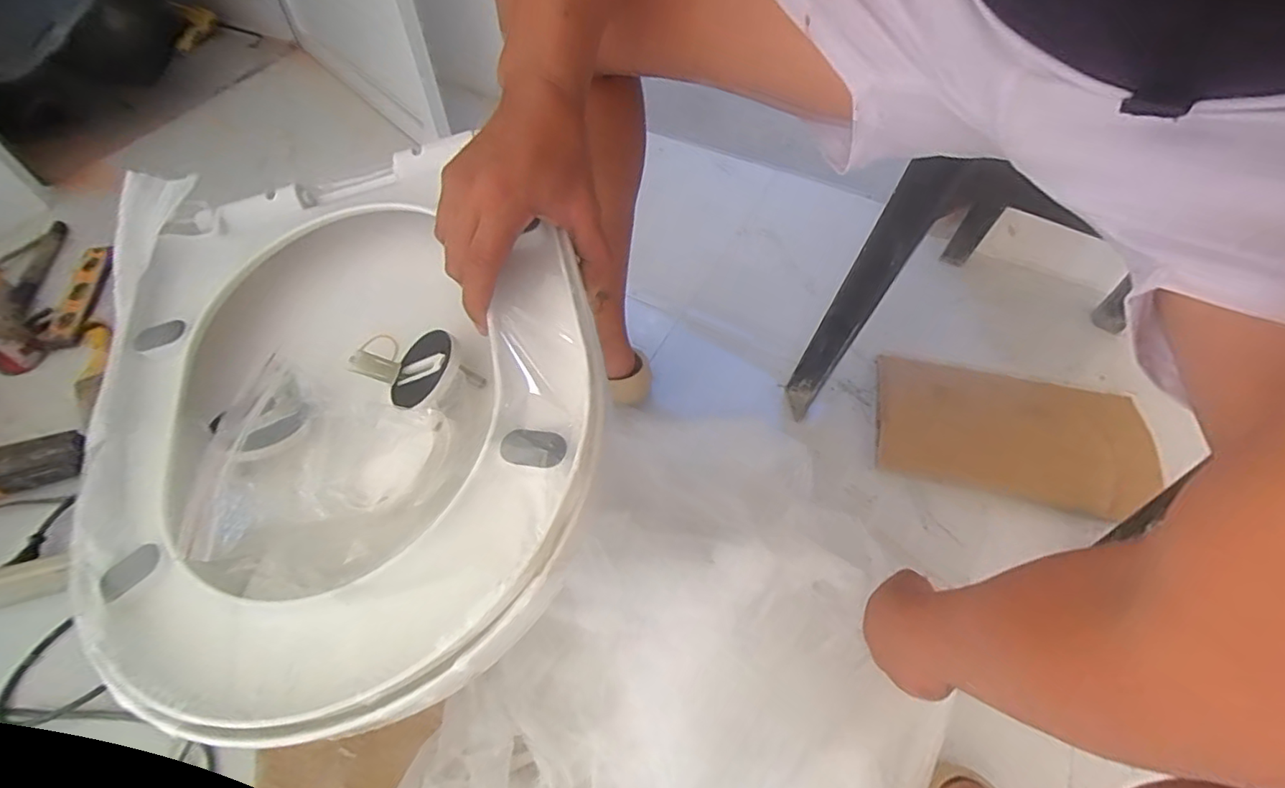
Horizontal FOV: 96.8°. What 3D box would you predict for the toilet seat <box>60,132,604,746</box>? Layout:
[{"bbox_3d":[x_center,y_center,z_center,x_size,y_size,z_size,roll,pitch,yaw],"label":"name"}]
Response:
[{"bbox_3d":[-0.192,-0.015,0.368,0.309,0.061,0.402,-13,56,-6],"label":"toilet seat"}]

